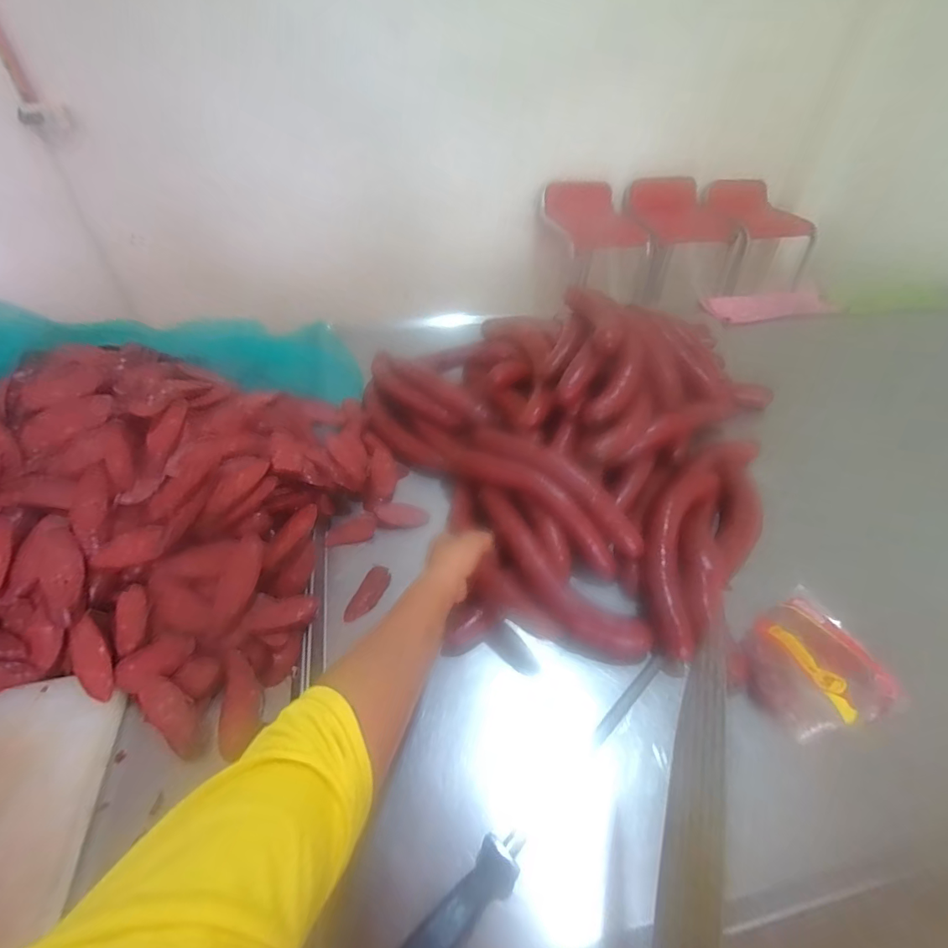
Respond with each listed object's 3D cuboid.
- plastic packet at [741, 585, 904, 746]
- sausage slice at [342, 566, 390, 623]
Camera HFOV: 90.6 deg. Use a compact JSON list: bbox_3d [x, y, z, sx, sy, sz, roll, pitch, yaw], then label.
[{"bbox_3d":[0.360,0.199,0.491,0.161,0.030,0.124,-21,48,-22],"label":"plastic packet"},{"bbox_3d":[-0.132,0.148,0.577,0.030,0.015,0.075,24,60,22],"label":"sausage slice"}]

